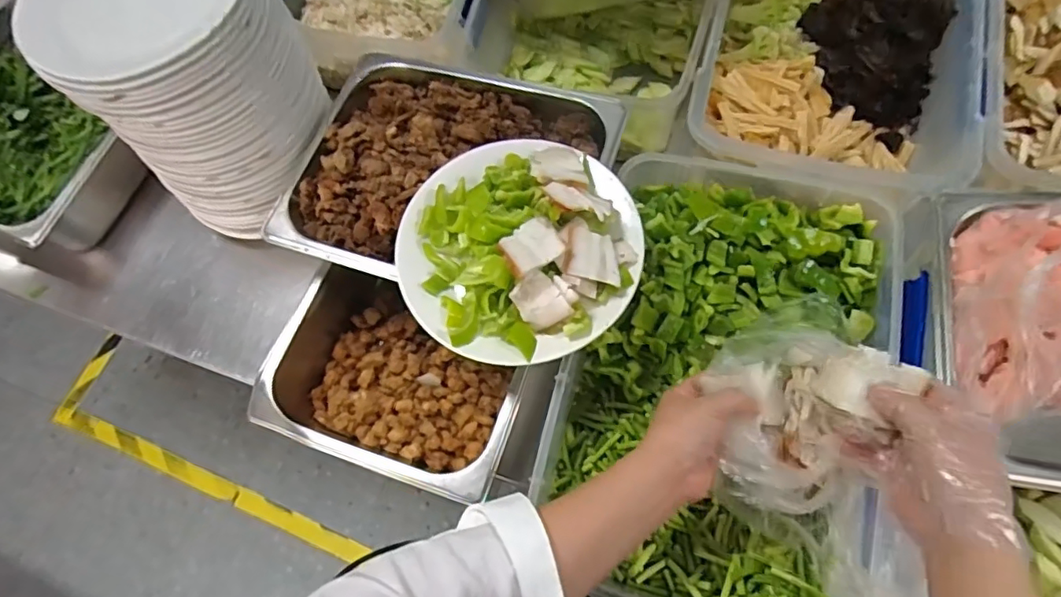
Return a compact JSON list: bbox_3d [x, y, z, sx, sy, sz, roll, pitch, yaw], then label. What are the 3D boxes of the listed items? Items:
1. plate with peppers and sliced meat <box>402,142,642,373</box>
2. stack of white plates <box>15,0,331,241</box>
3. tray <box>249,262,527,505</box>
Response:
[{"bbox_3d":[-0.010,-0.052,0.496,0.203,0.052,0.207,-1,69,2],"label":"plate with peppers and sliced meat"},{"bbox_3d":[-0.359,-0.235,0.640,0.211,0.233,0.213,40,75,15],"label":"stack of white plates"},{"bbox_3d":[-0.132,0.082,0.597,0.255,0.097,0.189,20,71,9],"label":"tray"}]

